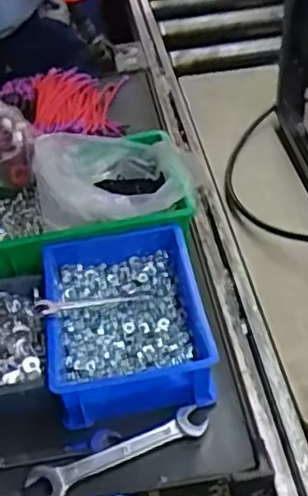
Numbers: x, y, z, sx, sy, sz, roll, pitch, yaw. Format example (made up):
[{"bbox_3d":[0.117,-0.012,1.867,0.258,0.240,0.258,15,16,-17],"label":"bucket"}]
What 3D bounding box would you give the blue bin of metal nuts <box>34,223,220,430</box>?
[{"bbox_3d":[-0.027,0.074,0.640,0.157,0.080,0.201,-11,43,-4],"label":"blue bin of metal nuts"}]

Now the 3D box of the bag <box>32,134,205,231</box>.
[{"bbox_3d":[-0.045,-0.082,0.727,0.169,0.079,0.159,-16,42,-13],"label":"bag"}]

